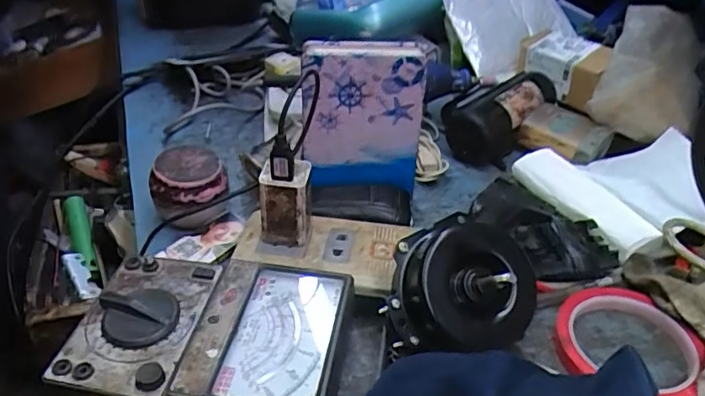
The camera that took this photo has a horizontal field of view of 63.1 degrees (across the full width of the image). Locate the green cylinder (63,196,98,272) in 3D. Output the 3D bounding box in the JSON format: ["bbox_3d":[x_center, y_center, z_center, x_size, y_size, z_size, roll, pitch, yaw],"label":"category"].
[{"bbox_3d":[-0.288,0.040,0.608,0.023,0.024,0.089,-17,66,-24],"label":"green cylinder"}]

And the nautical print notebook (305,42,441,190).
[{"bbox_3d":[0.010,-0.063,0.471,0.099,0.132,0.022,-4,38,-8],"label":"nautical print notebook"}]

